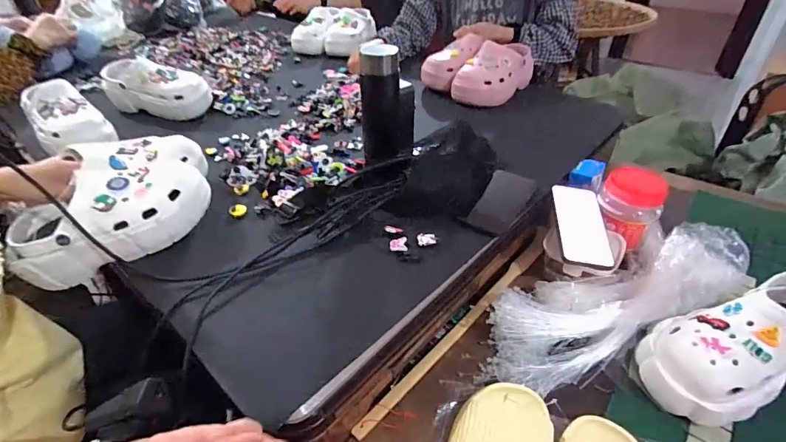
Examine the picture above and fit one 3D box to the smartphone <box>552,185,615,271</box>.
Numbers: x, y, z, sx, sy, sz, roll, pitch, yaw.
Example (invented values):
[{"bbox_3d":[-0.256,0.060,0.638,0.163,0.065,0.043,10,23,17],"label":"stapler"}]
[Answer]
[{"bbox_3d":[0.297,0.006,0.658,0.077,0.012,0.143,7,55,5],"label":"smartphone"}]

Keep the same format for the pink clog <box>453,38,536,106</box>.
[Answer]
[{"bbox_3d":[0.246,-0.357,1.010,0.237,0.103,0.093,-28,46,-31],"label":"pink clog"}]

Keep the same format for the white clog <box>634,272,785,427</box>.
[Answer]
[{"bbox_3d":[0.440,0.141,0.515,0.266,0.091,0.122,-14,40,-16],"label":"white clog"}]

